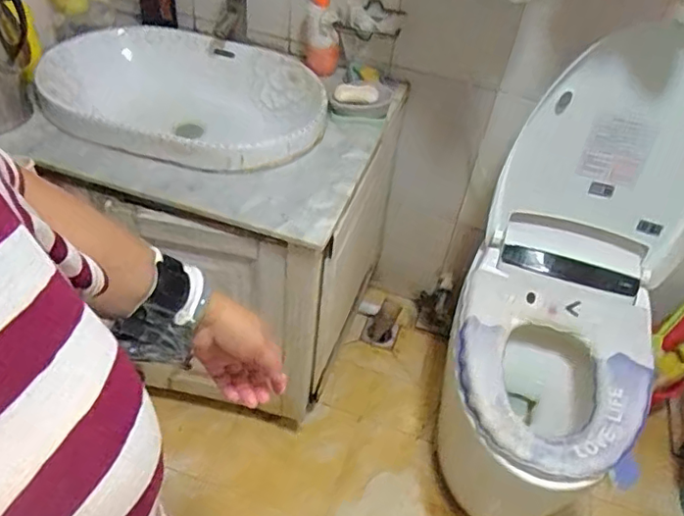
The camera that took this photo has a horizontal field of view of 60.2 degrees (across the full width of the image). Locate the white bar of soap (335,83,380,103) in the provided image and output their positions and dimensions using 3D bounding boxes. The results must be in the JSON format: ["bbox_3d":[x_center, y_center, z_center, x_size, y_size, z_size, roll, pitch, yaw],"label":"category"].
[{"bbox_3d":[0.029,-0.340,1.215,0.098,0.024,0.042,11,45,24],"label":"white bar of soap"}]

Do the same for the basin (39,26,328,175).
[{"bbox_3d":[-0.307,-0.310,1.214,0.535,0.154,0.399,14,47,10],"label":"basin"}]

